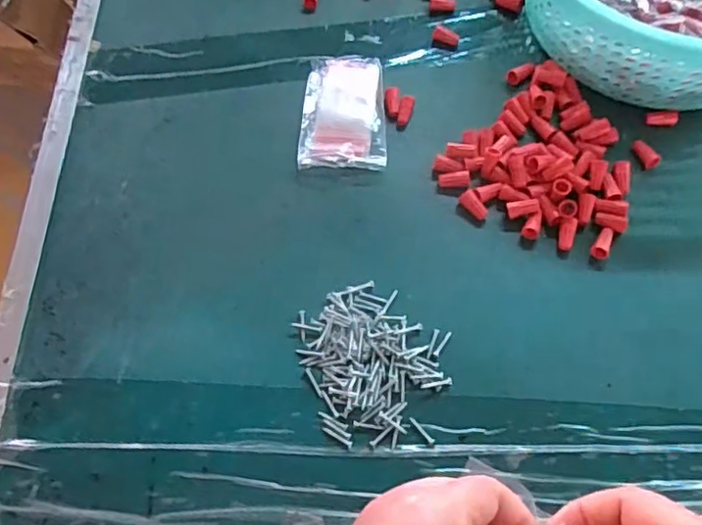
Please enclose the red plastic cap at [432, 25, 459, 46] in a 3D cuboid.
[{"bbox_3d":[0.081,-0.193,0.516,0.022,0.010,0.012,19,69,9],"label":"red plastic cap"}]

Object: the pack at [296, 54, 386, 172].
[{"bbox_3d":[-0.005,-0.121,0.482,0.064,0.011,0.109,1,65,1],"label":"pack"}]

